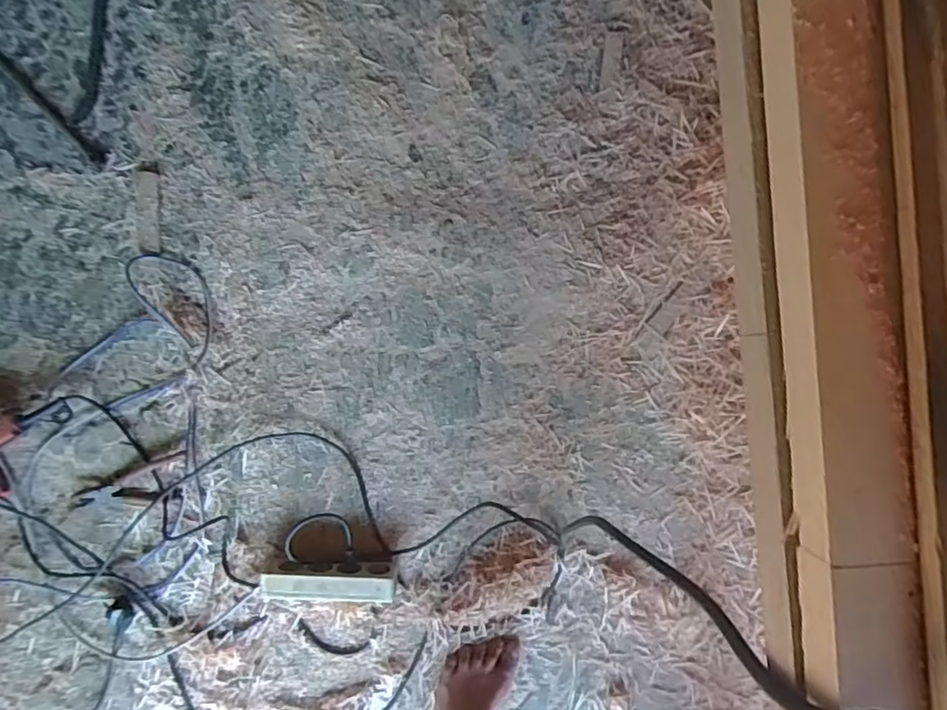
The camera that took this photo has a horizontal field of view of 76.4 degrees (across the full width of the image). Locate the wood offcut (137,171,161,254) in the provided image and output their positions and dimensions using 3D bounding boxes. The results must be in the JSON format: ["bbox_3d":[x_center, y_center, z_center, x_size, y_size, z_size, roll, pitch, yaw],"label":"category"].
[{"bbox_3d":[-0.497,-0.218,0.922,0.034,0.005,0.124,0,92,-1],"label":"wood offcut"}]

